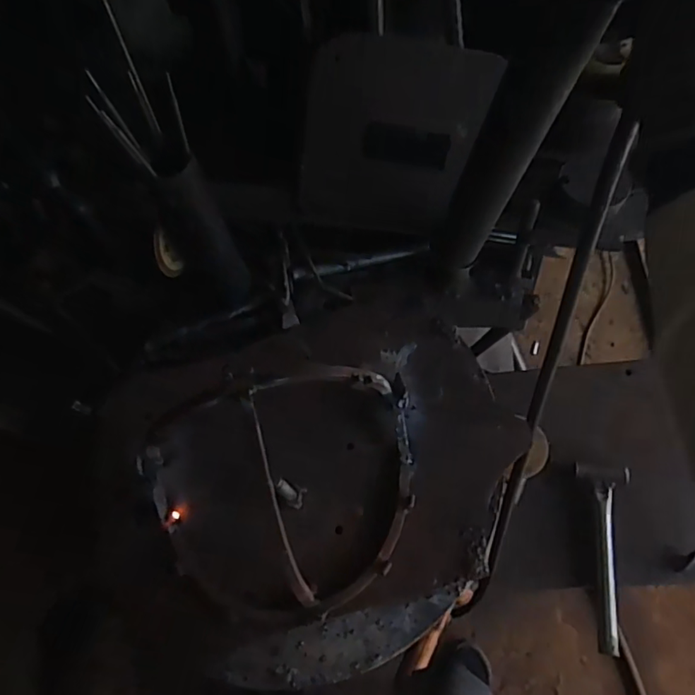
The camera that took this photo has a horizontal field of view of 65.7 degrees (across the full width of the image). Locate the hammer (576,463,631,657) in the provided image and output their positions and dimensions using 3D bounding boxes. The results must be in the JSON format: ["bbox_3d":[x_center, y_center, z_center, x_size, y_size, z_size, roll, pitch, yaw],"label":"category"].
[{"bbox_3d":[0.345,0.278,0.725,0.064,0.033,0.236,7,67,9],"label":"hammer"}]

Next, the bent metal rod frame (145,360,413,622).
[{"bbox_3d":[-0.053,0.125,0.450,0.260,0.112,0.185,-17,65,-2],"label":"bent metal rod frame"}]

